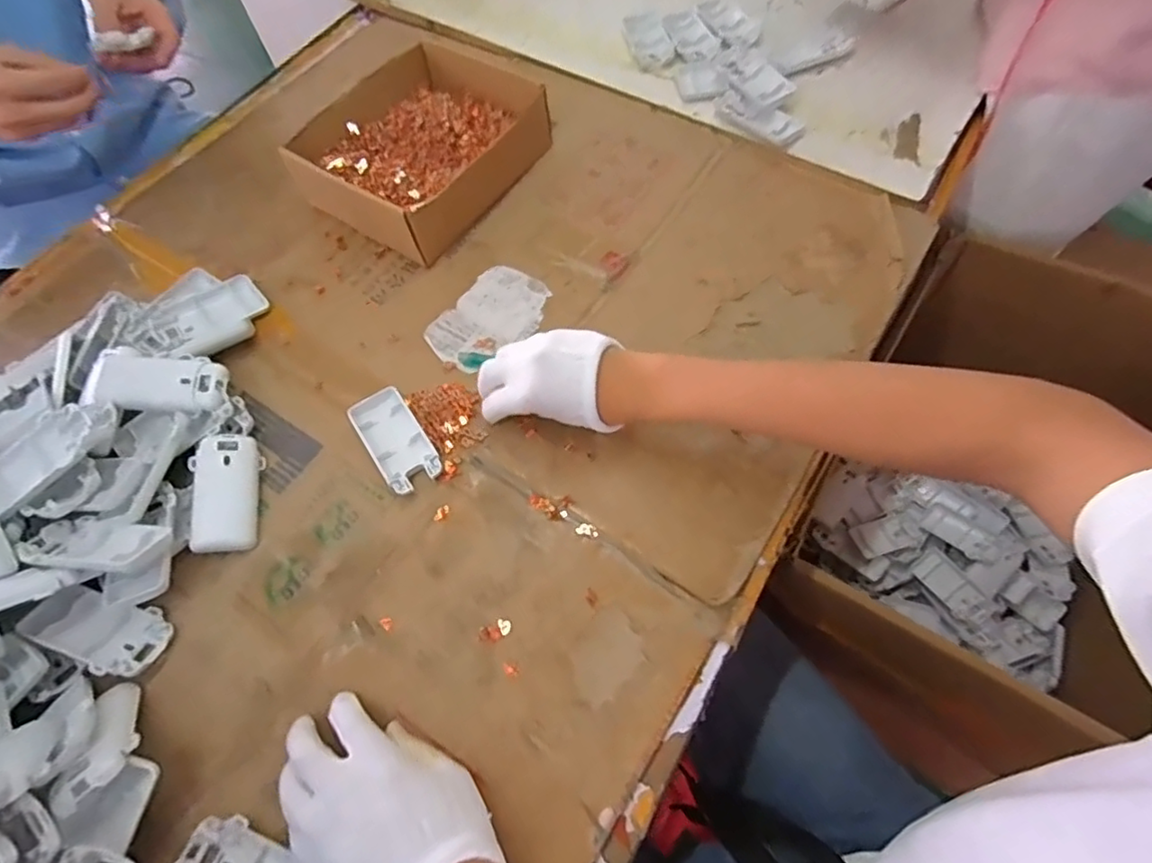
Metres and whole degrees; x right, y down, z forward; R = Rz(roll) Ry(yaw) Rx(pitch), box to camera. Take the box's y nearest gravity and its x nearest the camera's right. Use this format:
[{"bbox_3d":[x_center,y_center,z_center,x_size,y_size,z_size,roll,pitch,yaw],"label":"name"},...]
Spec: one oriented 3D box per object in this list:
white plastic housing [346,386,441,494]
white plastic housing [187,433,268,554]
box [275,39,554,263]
[{"bbox_3d":[-0.149,0.007,0.515,0.046,0.014,0.092,-32,67,-12],"label":"white plastic housing"},{"bbox_3d":[-0.278,0.048,0.493,0.048,0.015,0.094,0,70,-25],"label":"white plastic housing"},{"bbox_3d":[-0.163,-0.297,0.647,0.197,0.054,0.225,33,70,17],"label":"box"}]

